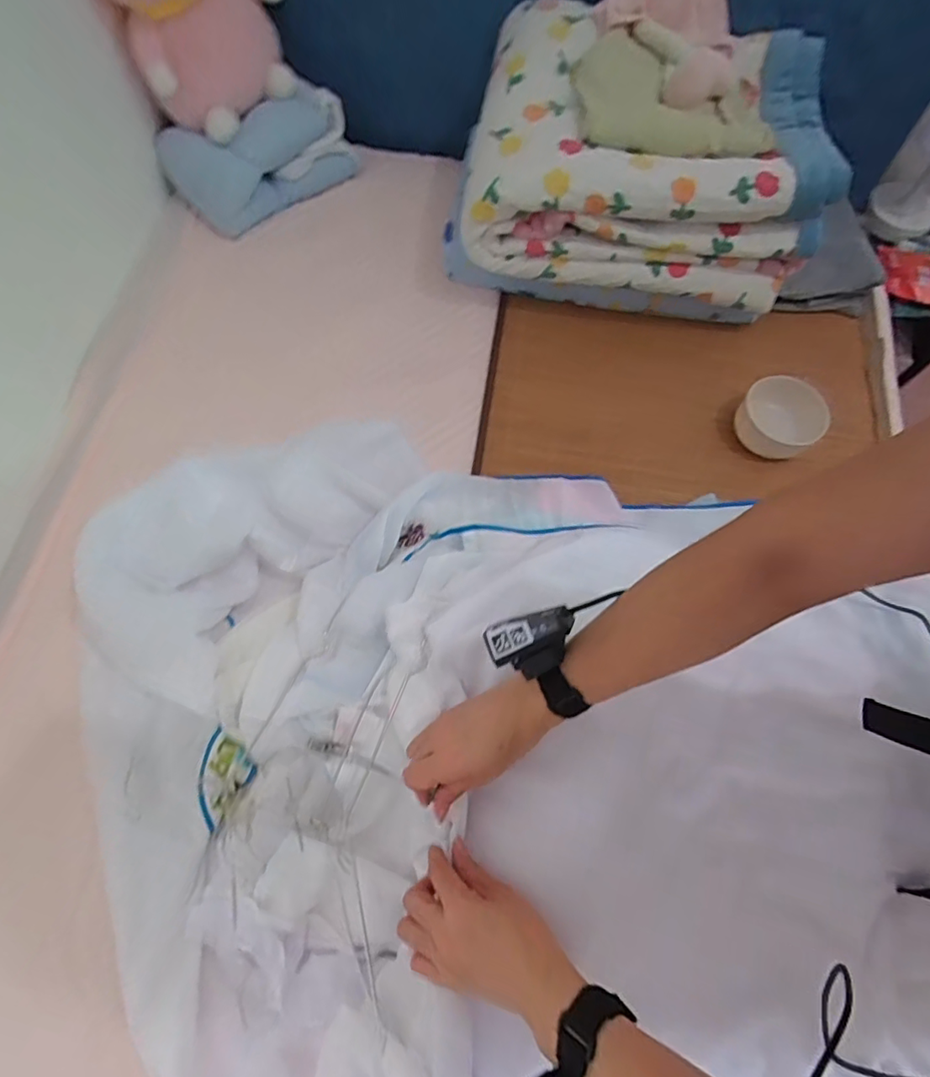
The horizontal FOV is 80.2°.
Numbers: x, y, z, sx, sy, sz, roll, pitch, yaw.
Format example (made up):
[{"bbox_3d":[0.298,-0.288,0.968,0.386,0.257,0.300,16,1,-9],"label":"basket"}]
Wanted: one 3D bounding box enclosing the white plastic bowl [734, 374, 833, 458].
[{"bbox_3d":[0.435,-0.163,0.766,0.109,0.069,0.100,1,69,-1],"label":"white plastic bowl"}]

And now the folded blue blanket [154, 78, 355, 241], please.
[{"bbox_3d":[-0.325,-0.617,0.888,0.287,0.103,0.135,-34,73,-13],"label":"folded blue blanket"}]

